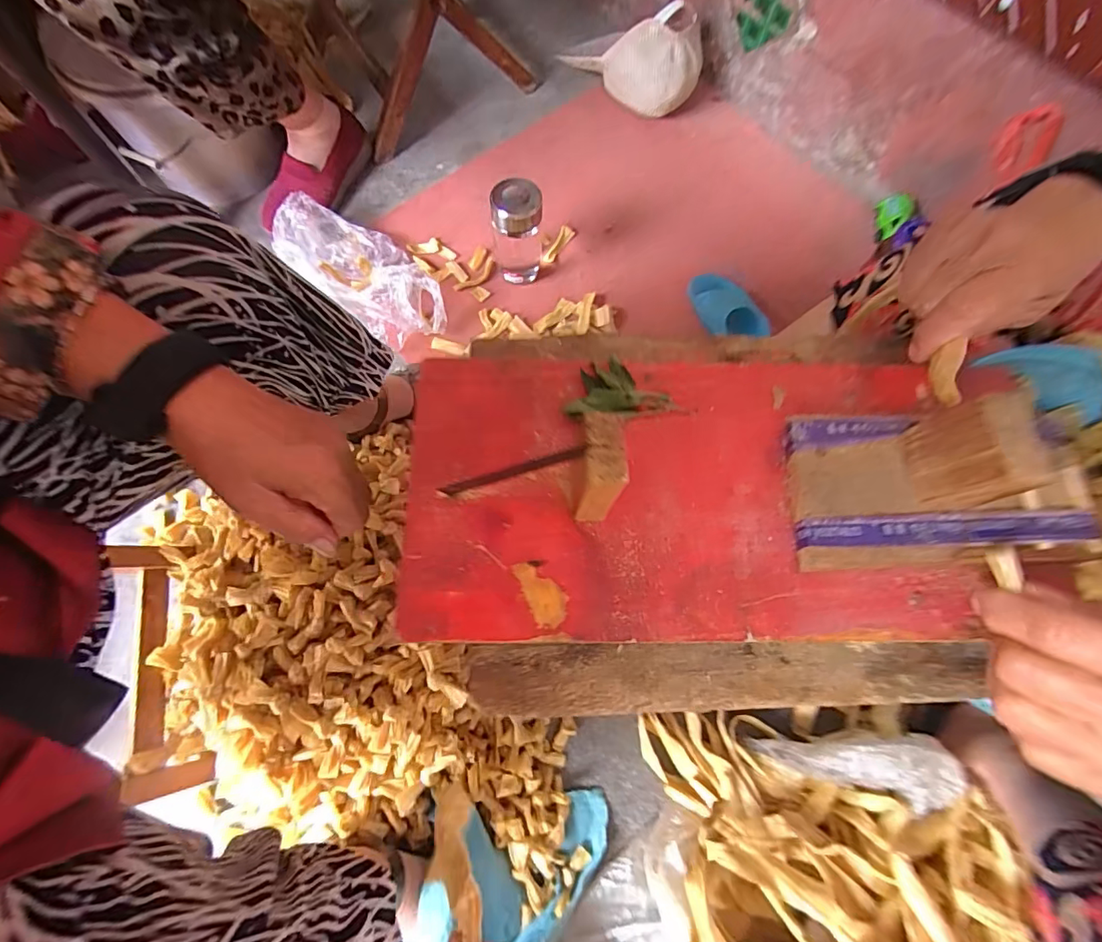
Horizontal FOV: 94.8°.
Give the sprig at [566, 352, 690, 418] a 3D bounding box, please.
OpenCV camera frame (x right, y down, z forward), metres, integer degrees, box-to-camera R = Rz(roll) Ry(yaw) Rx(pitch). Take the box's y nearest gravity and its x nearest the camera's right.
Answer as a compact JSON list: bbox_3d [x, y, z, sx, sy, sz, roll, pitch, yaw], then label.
[{"bbox_3d":[0.043,-0.052,0.310,0.070,0.015,0.040,-9,72,-3],"label":"sprig"}]

